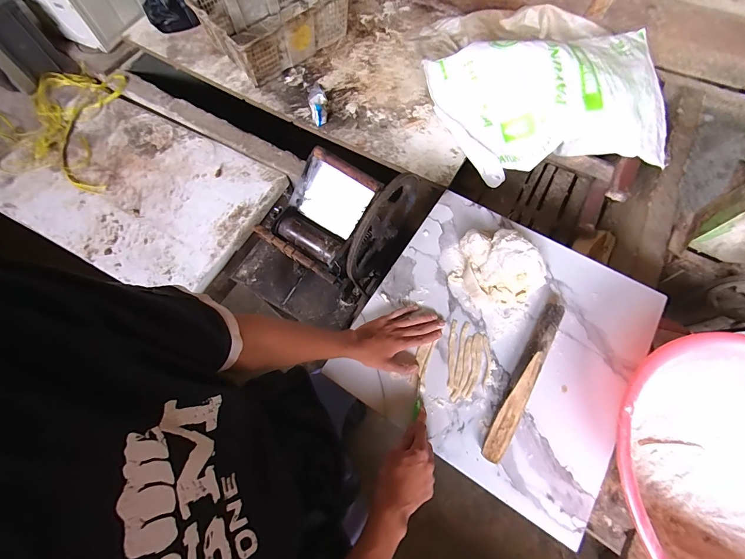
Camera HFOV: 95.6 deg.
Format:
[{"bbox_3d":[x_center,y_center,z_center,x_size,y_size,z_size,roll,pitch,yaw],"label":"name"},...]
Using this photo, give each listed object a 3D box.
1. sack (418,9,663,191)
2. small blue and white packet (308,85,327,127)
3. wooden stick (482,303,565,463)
[{"bbox_3d":[0.520,-0.542,1.002,0.662,0.243,0.433,-7,68,0],"label":"sack"},{"bbox_3d":[-0.177,-0.573,1.111,0.058,0.056,0.130,-11,68,-2],"label":"small blue and white packet"},{"bbox_3d":[0.273,0.169,0.602,0.039,0.038,0.316,29,72,11],"label":"wooden stick"}]

